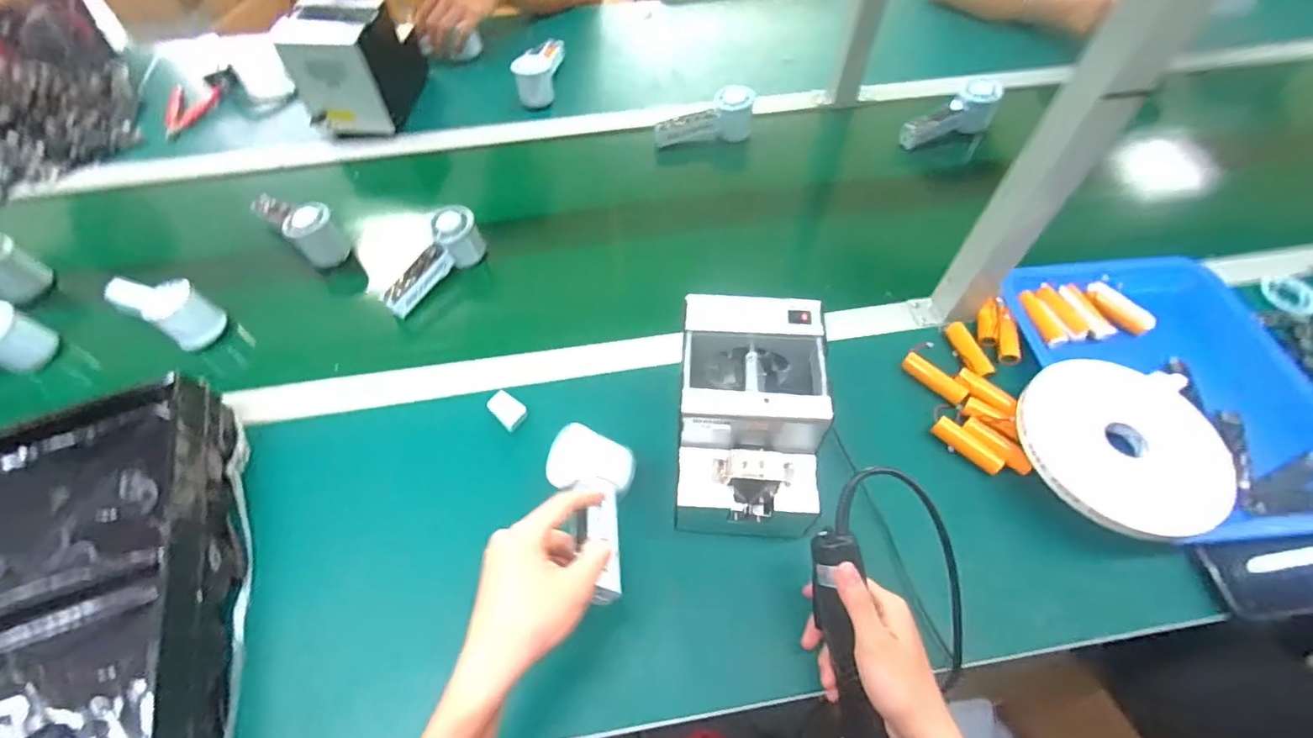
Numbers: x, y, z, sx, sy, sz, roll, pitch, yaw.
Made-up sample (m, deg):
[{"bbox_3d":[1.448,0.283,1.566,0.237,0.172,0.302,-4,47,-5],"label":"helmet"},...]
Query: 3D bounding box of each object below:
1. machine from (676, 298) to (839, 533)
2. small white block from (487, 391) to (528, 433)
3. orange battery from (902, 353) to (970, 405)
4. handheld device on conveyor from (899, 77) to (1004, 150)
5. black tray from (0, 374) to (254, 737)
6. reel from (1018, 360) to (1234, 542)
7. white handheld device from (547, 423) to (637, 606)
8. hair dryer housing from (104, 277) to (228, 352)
[{"bbox_3d":[0.085,0.047,0.528,0.127,0.145,0.183,3,58,3],"label":"machine"},{"bbox_3d":[-0.165,0.046,0.619,0.044,0.015,0.029,36,65,21],"label":"small white block"},{"bbox_3d":[0.308,0.010,0.620,0.022,0.014,0.074,-36,64,-20],"label":"orange battery"},{"bbox_3d":[0.459,-0.389,0.864,0.163,0.052,0.070,-26,60,2],"label":"handheld device on conveyor"},{"bbox_3d":[-0.534,0.208,0.485,0.293,0.086,0.369,-18,59,-10],"label":"black tray"},{"bbox_3d":[0.450,0.070,0.536,0.178,0.018,0.177,-4,59,-1],"label":"reel"},{"bbox_3d":[-0.049,0.115,0.470,0.073,0.035,0.152,-12,49,-6],"label":"white handheld device"},{"bbox_3d":[-0.603,-0.082,0.680,0.130,0.066,0.056,24,61,15],"label":"hair dryer housing"}]

